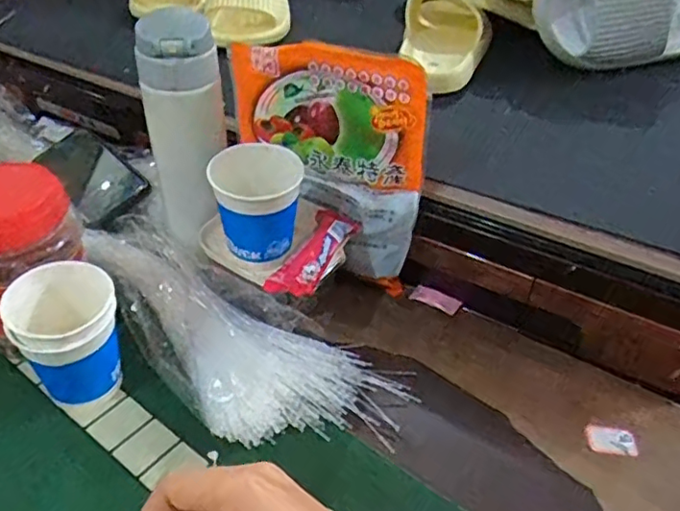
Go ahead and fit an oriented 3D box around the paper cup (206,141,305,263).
[{"bbox_3d":[-0.065,-0.043,0.475,0.066,0.076,0.064,1,40,-1],"label":"paper cup"}]

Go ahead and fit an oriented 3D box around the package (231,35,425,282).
[{"bbox_3d":[-0.013,-0.073,0.523,0.169,0.222,0.022,20,43,20],"label":"package"}]

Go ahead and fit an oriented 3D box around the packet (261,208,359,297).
[{"bbox_3d":[-0.020,-0.007,0.489,0.036,0.020,0.113,15,42,15],"label":"packet"}]

